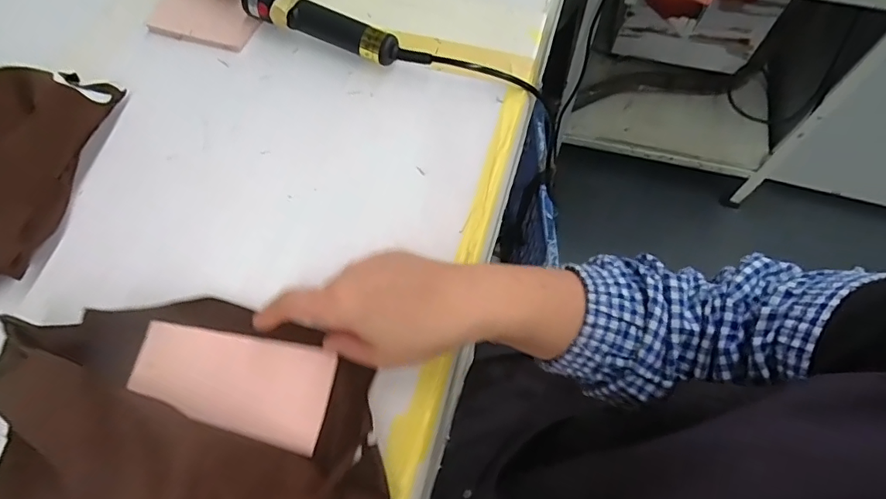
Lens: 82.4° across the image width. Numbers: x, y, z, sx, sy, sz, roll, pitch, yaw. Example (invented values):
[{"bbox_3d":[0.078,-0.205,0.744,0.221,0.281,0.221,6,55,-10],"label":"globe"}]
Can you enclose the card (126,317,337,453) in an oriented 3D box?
[{"bbox_3d":[-0.153,0.093,0.370,0.145,0.006,0.067,14,66,7],"label":"card"}]

